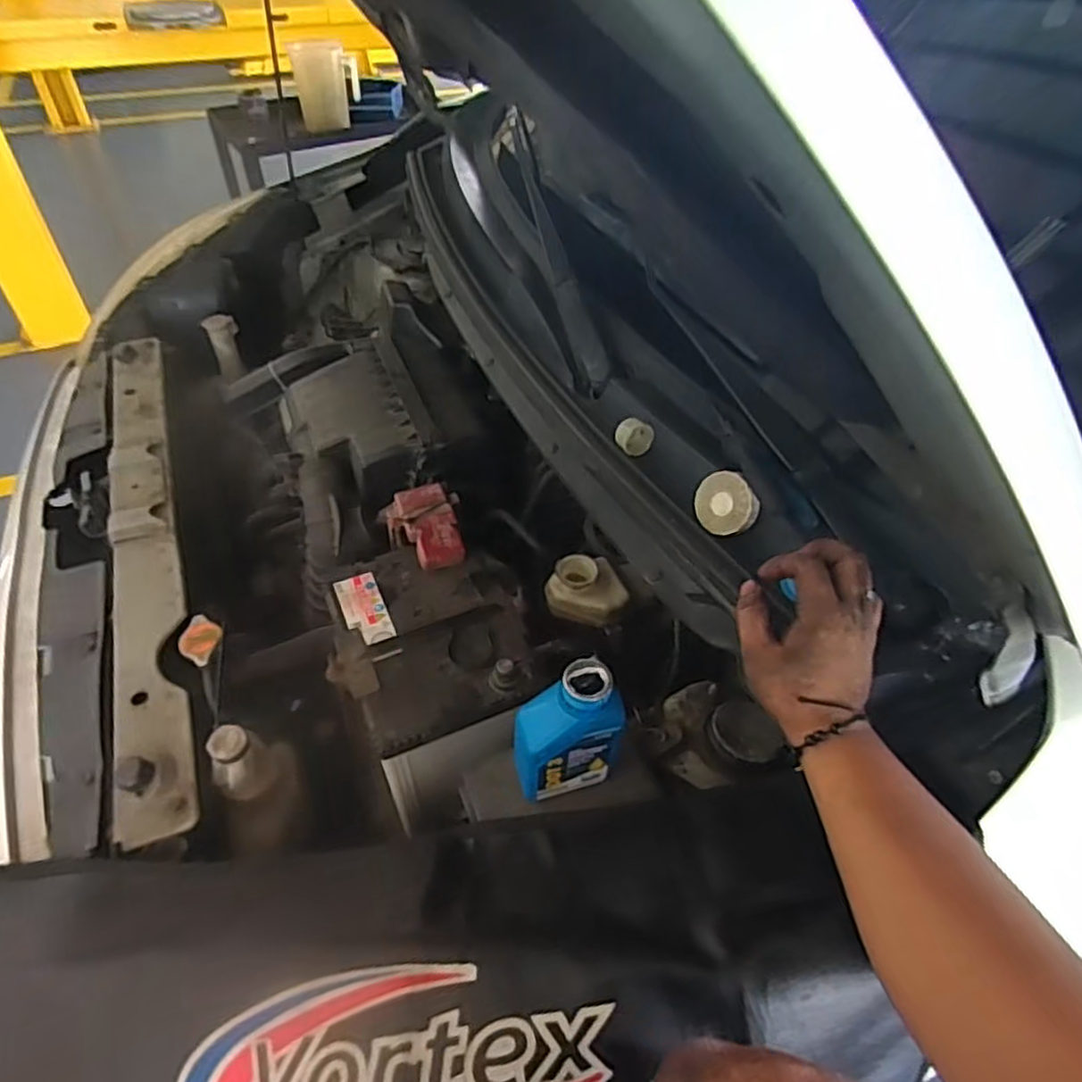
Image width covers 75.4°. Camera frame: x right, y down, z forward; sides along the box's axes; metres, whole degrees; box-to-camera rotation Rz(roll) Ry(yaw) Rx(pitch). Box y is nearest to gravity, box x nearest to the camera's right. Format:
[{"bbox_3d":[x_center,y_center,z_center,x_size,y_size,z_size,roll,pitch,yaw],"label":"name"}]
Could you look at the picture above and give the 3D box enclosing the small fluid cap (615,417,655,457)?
[{"bbox_3d":[0.091,-0.104,0.688,0.036,0.029,0.031,4,46,2],"label":"small fluid cap"}]

